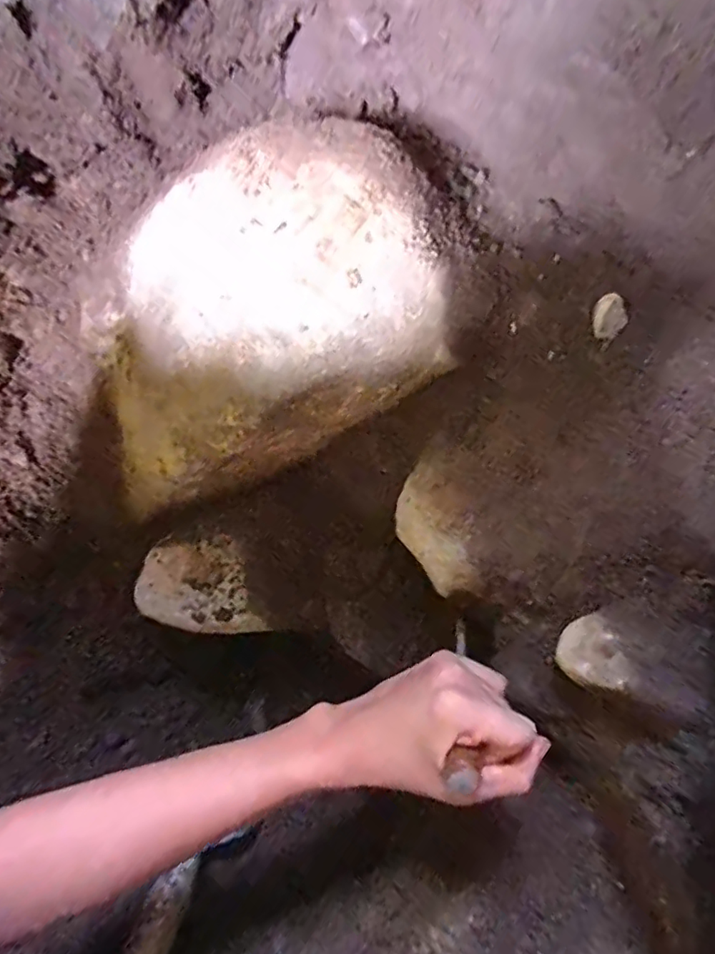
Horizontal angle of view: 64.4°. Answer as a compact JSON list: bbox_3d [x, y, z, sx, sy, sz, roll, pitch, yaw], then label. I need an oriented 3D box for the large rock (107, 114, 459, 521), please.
[{"bbox_3d":[-0.080,-0.120,0.427,0.270,0.201,0.191,-17,71,-9],"label":"large rock"}]

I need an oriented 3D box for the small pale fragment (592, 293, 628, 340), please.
[{"bbox_3d":[0.180,-0.115,0.406,0.023,0.009,0.029,-15,106,20],"label":"small pale fragment"}]

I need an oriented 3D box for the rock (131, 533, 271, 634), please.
[{"bbox_3d":[-0.133,0.093,0.492,0.106,0.043,0.080,-2,70,-4],"label":"rock"}]

